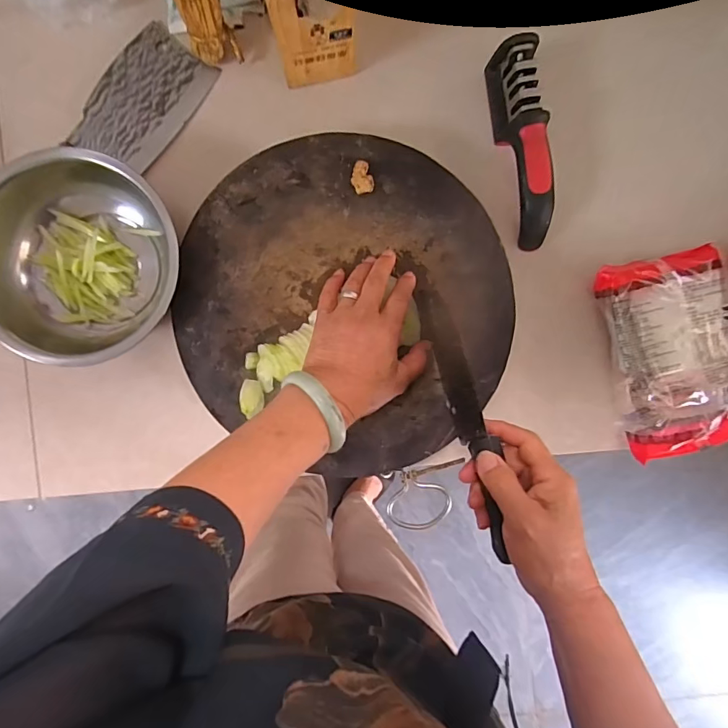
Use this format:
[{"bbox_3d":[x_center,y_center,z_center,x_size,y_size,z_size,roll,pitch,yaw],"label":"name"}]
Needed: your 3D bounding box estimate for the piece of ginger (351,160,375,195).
[{"bbox_3d":[-0.002,-0.181,0.440,0.021,0.011,0.030,-10,93,-1],"label":"piece of ginger"}]

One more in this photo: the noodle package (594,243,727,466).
[{"bbox_3d":[0.324,-0.013,0.472,0.133,0.053,0.195,-13,93,-1],"label":"noodle package"}]

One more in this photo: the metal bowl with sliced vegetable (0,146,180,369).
[{"bbox_3d":[-0.278,-0.103,0.448,0.193,0.075,0.191,0,93,-1],"label":"metal bowl with sliced vegetable"}]

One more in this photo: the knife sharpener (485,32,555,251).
[{"bbox_3d":[0.162,-0.219,0.459,0.038,0.052,0.191,-10,93,-1],"label":"knife sharpener"}]

